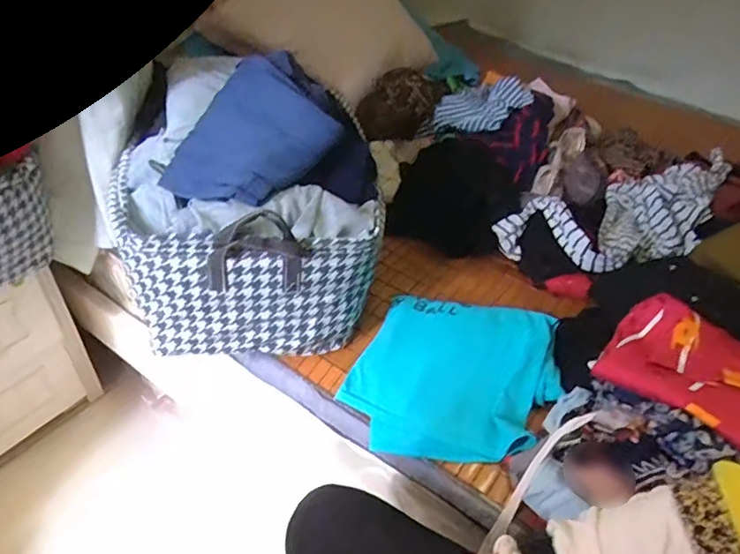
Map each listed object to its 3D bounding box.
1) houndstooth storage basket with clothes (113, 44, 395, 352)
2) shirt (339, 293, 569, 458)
[{"bbox_3d":[-0.166,-0.129,0.753,0.317,0.284,0.366,-6,42,-12],"label":"houndstooth storage basket with clothes"},{"bbox_3d":[0.106,0.131,0.717,0.244,0.033,0.222,13,62,20],"label":"shirt"}]

